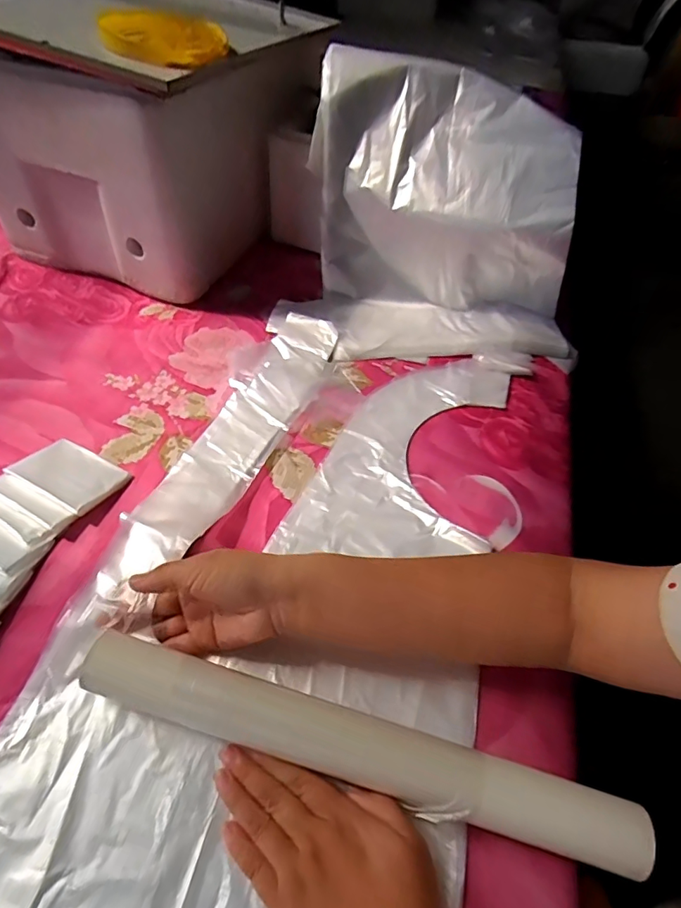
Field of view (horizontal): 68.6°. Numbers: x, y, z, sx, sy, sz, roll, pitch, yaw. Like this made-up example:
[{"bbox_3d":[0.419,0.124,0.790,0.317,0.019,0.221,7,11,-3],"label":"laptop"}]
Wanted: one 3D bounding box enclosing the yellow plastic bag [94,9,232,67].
[{"bbox_3d":[-0.179,-0.431,0.514,0.125,0.027,0.121,-19,52,-20],"label":"yellow plastic bag"}]

